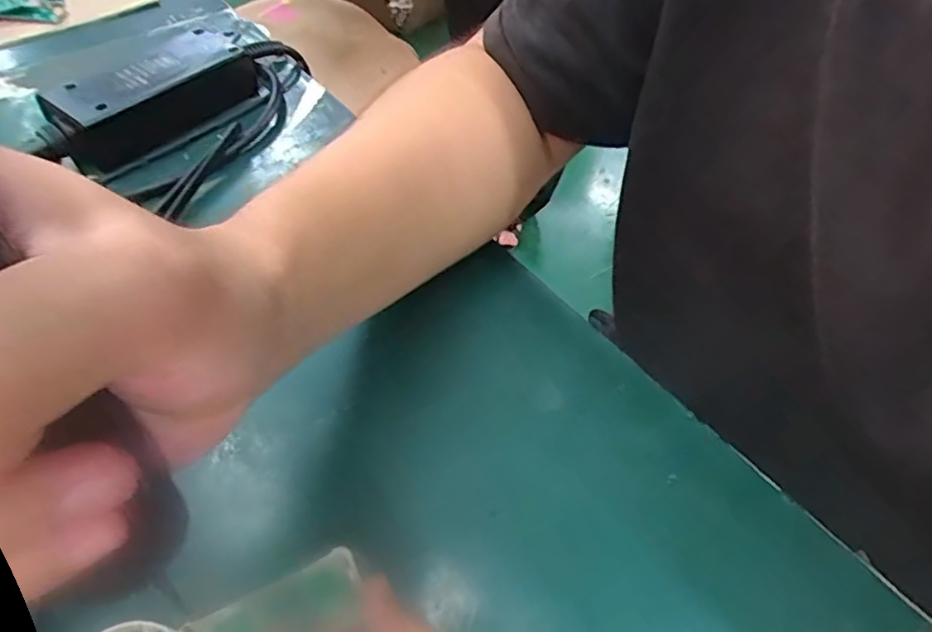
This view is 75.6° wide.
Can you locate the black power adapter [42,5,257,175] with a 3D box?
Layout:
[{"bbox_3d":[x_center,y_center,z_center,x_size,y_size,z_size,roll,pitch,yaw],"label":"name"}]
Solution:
[{"bbox_3d":[-0.188,-0.141,0.374,0.067,0.036,0.133,36,58,24],"label":"black power adapter"}]

